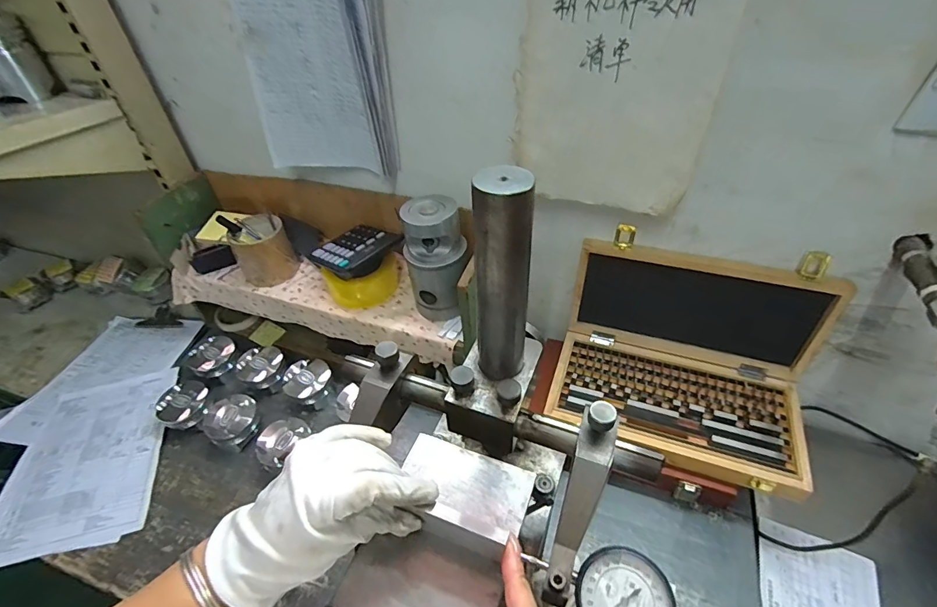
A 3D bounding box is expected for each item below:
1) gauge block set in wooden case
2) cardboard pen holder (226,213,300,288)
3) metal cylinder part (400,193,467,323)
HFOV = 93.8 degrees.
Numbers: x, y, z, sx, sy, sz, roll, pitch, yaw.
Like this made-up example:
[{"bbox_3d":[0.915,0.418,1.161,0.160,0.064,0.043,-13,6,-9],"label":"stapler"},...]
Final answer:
[{"bbox_3d":[0.312,0.072,0.609,0.331,0.214,0.226,15,46,18],"label":"gauge block set in wooden case"},{"bbox_3d":[-0.354,-0.097,0.754,0.091,0.095,0.095,-24,47,-21],"label":"cardboard pen holder"},{"bbox_3d":[-0.051,-0.063,0.647,0.083,0.174,0.078,-6,43,-3],"label":"metal cylinder part"}]

